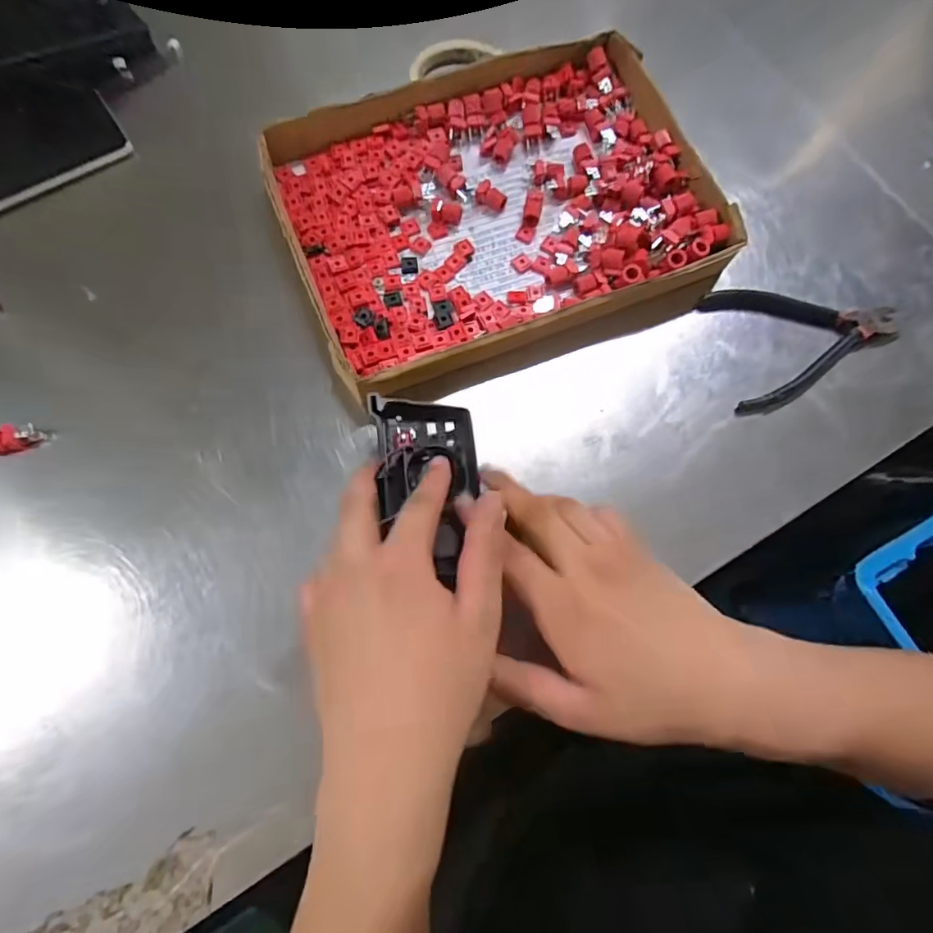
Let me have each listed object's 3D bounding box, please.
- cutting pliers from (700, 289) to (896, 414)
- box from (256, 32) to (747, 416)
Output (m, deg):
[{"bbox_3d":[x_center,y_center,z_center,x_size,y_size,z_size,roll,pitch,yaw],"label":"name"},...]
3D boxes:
[{"bbox_3d":[0.251,-0.108,0.398,0.143,0.013,0.104,-22,77,-7],"label":"cutting pliers"},{"bbox_3d":[0.026,-0.200,0.404,0.317,0.033,0.257,-20,76,-7],"label":"box"}]

